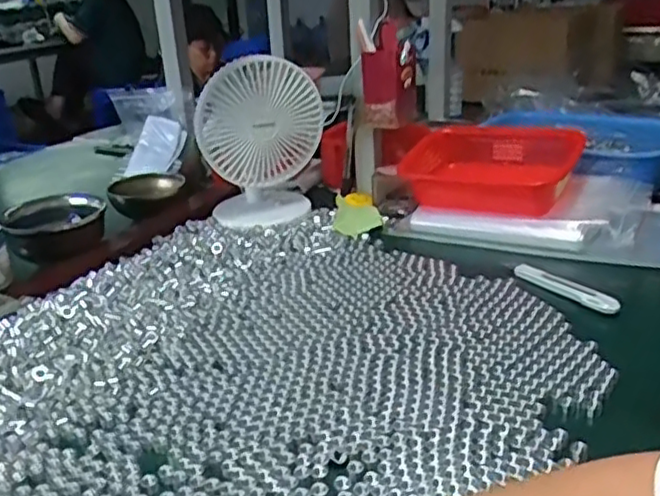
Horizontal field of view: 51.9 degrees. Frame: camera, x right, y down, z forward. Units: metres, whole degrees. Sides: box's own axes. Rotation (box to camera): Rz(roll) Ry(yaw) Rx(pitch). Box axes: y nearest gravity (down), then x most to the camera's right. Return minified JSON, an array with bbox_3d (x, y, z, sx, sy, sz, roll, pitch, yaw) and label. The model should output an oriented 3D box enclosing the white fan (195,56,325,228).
[{"bbox_3d":[-0.094,-0.145,0.913,0.168,0.209,0.106,-12,24,-19],"label":"white fan"}]

